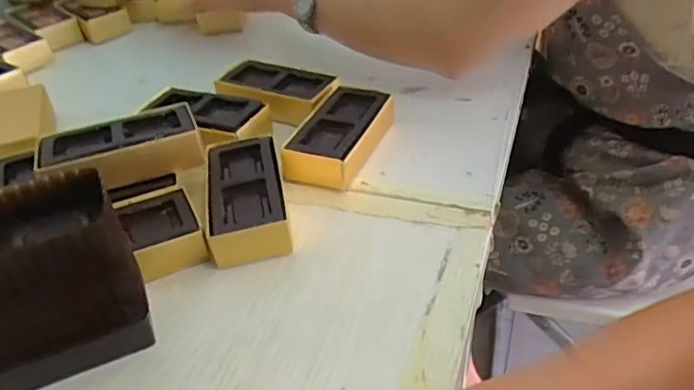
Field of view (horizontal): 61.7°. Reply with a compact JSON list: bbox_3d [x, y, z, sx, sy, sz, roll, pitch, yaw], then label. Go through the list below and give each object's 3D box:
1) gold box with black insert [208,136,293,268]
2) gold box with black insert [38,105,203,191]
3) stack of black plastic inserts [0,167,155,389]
[{"bbox_3d":[-0.077,0.001,0.441,0.055,0.029,0.120,-10,38,-7],"label":"gold box with black insert"},{"bbox_3d":[-0.172,-0.032,0.447,0.111,0.037,0.059,-19,40,-17],"label":"gold box with black insert"},{"bbox_3d":[-0.179,0.055,0.328,0.118,0.100,0.068,-20,41,-18],"label":"stack of black plastic inserts"}]

